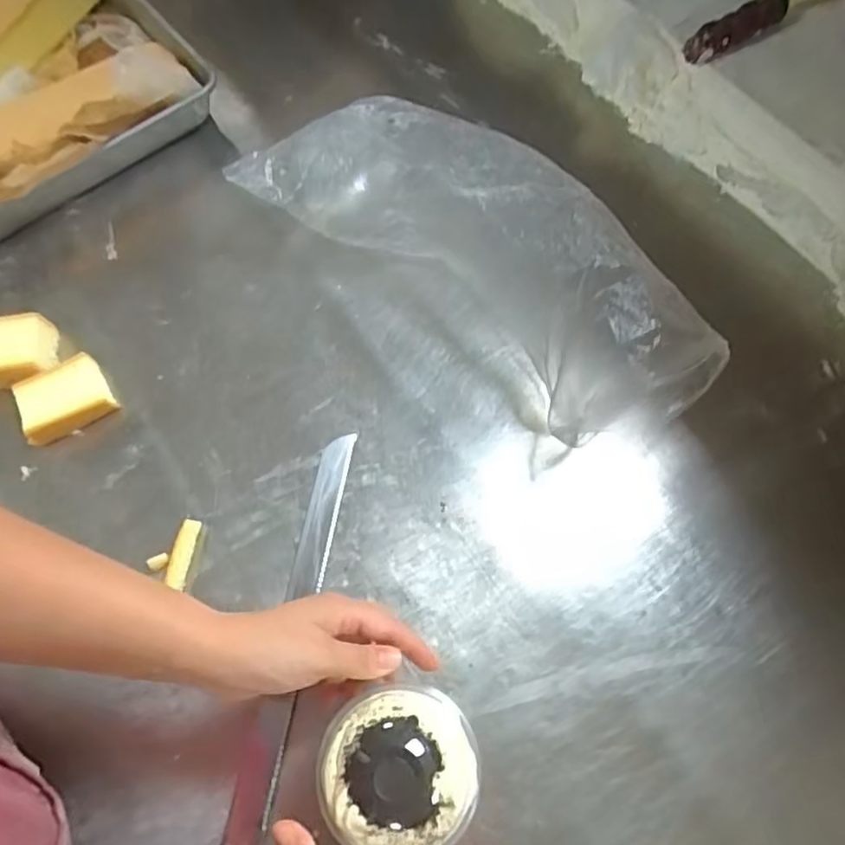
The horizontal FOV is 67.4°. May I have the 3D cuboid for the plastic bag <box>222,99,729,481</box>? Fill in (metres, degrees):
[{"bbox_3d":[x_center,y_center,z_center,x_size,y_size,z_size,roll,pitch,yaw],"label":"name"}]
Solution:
[{"bbox_3d":[0.047,-0.135,0.529,0.160,0.125,0.392,-43,72,-14],"label":"plastic bag"}]

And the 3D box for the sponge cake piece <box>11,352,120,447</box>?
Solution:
[{"bbox_3d":[-0.309,-0.020,0.548,0.072,0.027,0.051,-32,69,-10],"label":"sponge cake piece"}]

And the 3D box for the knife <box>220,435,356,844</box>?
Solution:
[{"bbox_3d":[-0.105,0.196,0.445,0.031,0.032,0.410,8,68,6],"label":"knife"}]

